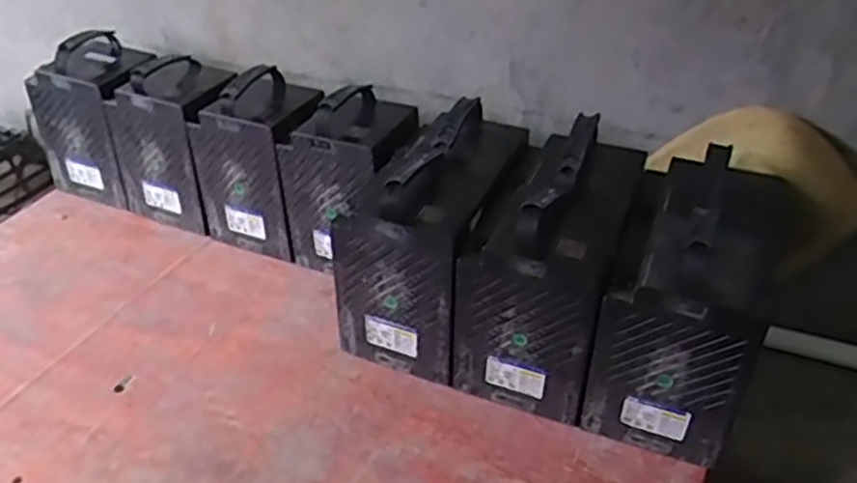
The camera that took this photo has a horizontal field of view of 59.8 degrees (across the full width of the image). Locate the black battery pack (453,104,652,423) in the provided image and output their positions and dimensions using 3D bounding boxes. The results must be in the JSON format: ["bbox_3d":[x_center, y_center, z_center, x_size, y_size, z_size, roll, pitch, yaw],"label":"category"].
[{"bbox_3d":[0.179,0.020,1.050,0.178,0.288,0.320,15,40,18],"label":"black battery pack"}]

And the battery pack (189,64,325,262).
[{"bbox_3d":[-0.276,-0.154,1.295,0.175,0.291,0.184,17,39,19],"label":"battery pack"}]

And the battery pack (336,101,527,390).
[{"bbox_3d":[0.010,-0.010,1.108,0.182,0.305,0.306,14,40,18],"label":"battery pack"}]

